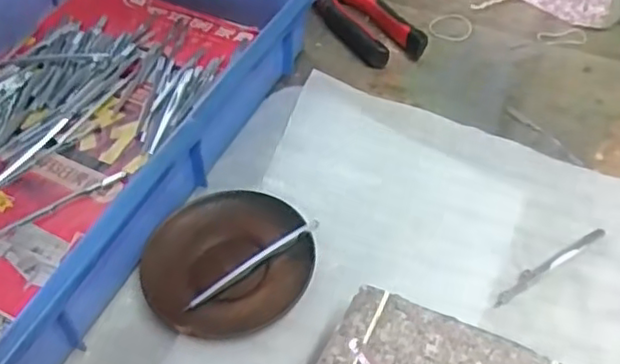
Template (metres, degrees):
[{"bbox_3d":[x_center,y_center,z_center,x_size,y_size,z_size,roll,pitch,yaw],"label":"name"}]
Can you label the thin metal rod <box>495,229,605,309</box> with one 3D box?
[{"bbox_3d":[0.165,0.057,0.450,0.104,0.004,0.011,-27,55,-21],"label":"thin metal rod"}]

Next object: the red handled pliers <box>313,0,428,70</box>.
[{"bbox_3d":[0.038,-0.172,0.639,0.057,0.022,0.181,-25,54,-19],"label":"red handled pliers"}]

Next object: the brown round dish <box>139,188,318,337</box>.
[{"bbox_3d":[-0.054,0.053,0.439,0.112,0.016,0.098,-29,56,-22],"label":"brown round dish"}]

